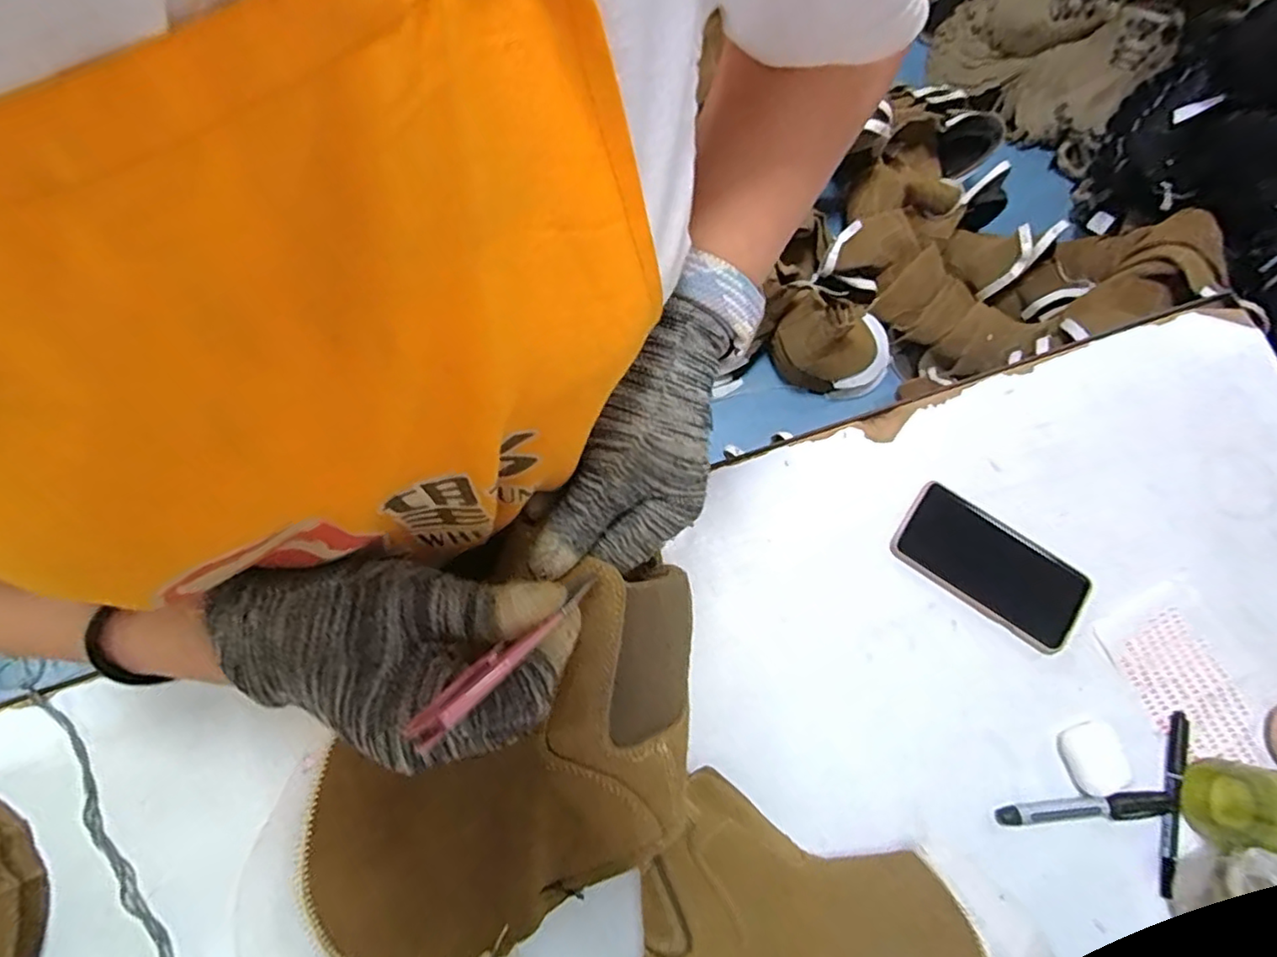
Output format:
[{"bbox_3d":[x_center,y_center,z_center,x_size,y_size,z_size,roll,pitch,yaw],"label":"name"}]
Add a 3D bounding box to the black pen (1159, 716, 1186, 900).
[{"bbox_3d":[0.433,0.263,0.514,0.016,0.007,0.140,17,77,2],"label":"black pen"}]

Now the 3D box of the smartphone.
[{"bbox_3d":[0.307,0.076,0.551,0.163,0.007,0.080,35,78,6],"label":"smartphone"}]

